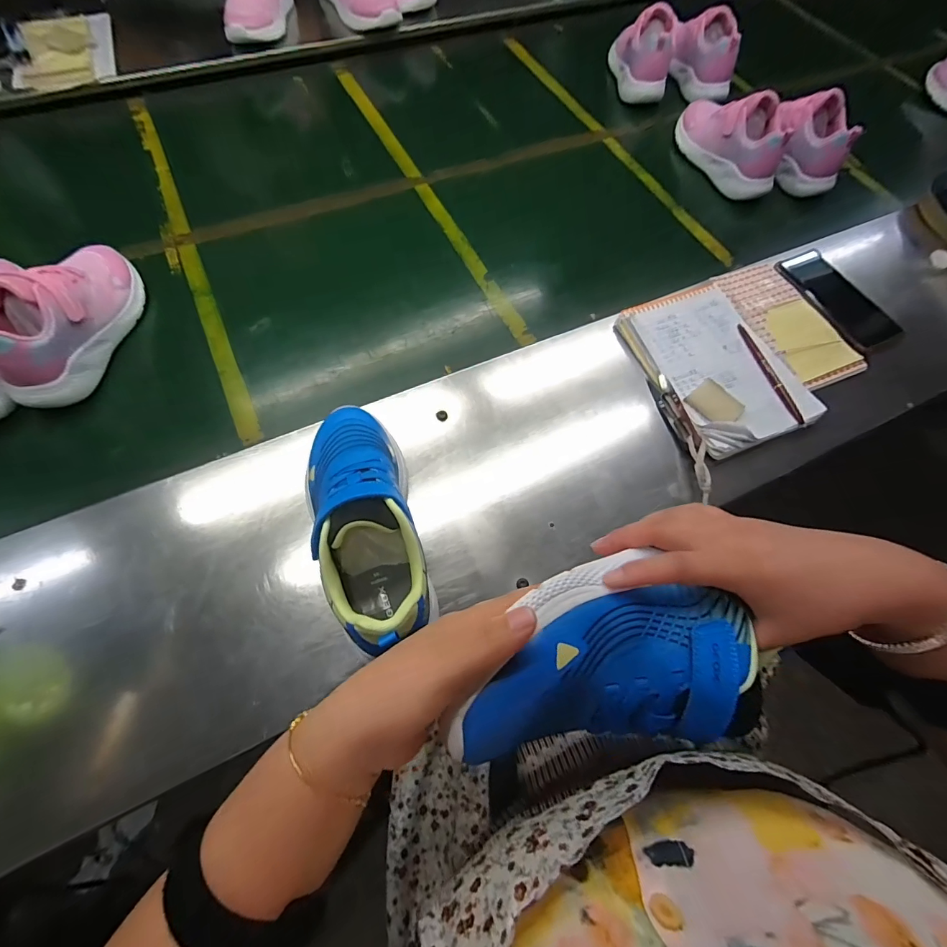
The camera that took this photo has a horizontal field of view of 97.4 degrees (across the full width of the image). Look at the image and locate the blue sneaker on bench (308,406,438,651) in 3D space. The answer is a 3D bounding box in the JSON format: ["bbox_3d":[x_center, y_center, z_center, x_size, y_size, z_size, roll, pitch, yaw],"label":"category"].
[{"bbox_3d":[-0.090,0.030,0.358,0.071,0.104,0.219,-14,70,-7],"label":"blue sneaker on bench"}]

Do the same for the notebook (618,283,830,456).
[{"bbox_3d":[0.285,-0.132,0.497,0.156,0.018,0.216,-20,66,-10],"label":"notebook"}]

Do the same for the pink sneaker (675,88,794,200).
[{"bbox_3d":[0.410,-0.538,0.665,0.071,0.110,0.206,-21,71,-9],"label":"pink sneaker"}]

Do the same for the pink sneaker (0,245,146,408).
[{"bbox_3d":[-0.454,-0.179,0.465,0.064,0.113,0.208,8,69,2],"label":"pink sneaker"}]

